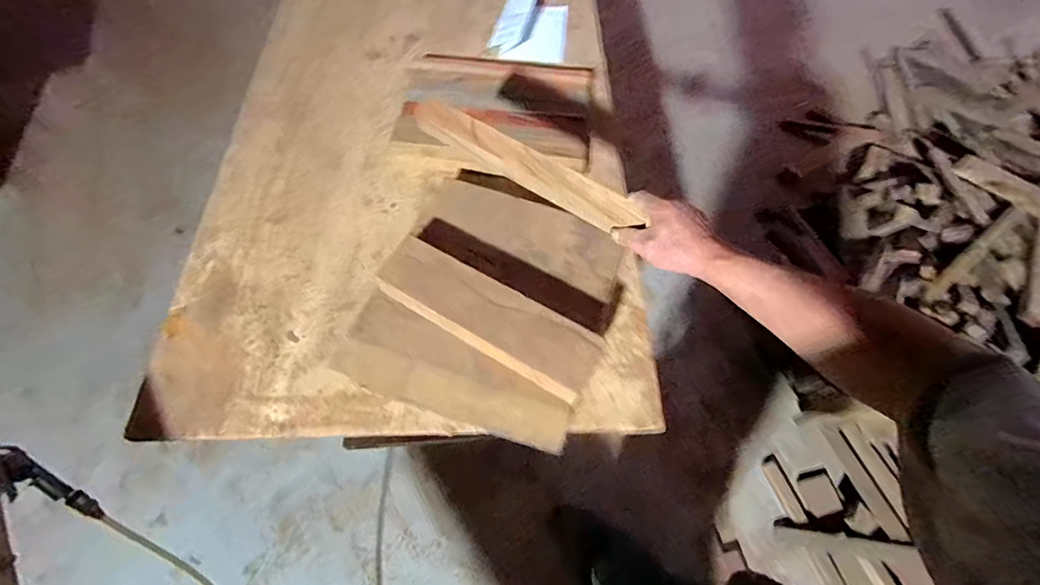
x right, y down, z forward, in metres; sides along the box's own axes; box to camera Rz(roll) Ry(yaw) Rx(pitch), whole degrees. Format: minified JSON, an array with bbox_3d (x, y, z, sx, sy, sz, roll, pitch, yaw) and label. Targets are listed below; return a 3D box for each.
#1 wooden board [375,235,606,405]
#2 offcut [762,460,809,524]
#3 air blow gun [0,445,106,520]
[{"bbox_3d":[-0.046,0.032,0.673,0.331,0.053,0.097,27,72,15],"label":"wooden board"},{"bbox_3d":[0.746,0.563,1.320,0.043,0.025,0.167,-16,65,-9],"label":"offcut"},{"bbox_3d":[-0.654,0.273,0.647,0.029,0.167,0.061,-45,32,-20],"label":"air blow gun"}]

